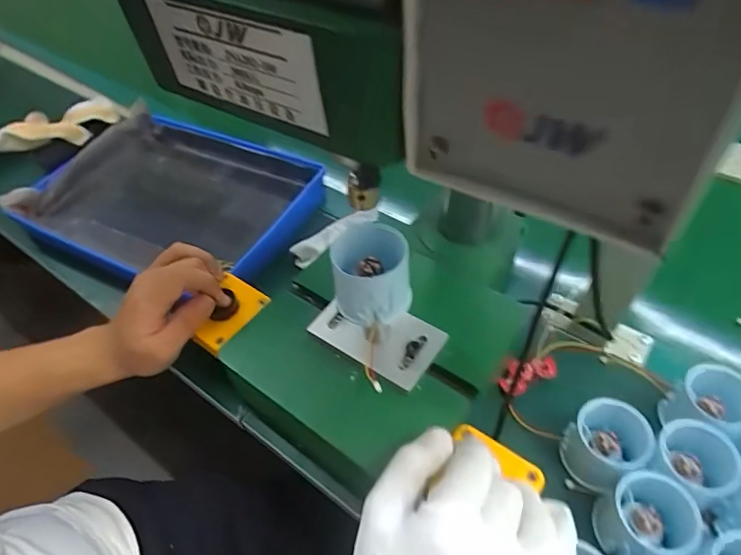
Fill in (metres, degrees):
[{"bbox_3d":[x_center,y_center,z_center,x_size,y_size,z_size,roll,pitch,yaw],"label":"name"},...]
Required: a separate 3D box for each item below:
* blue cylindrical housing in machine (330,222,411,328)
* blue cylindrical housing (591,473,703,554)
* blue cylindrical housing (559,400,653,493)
[{"bbox_3d":[0.001,-0.001,0.348,0.051,0.054,0.047,-2,49,2],"label":"blue cylindrical housing in machine"},{"bbox_3d":[0.189,0.166,0.341,0.061,0.048,0.053,-26,52,-18],"label":"blue cylindrical housing"},{"bbox_3d":[0.179,0.127,0.380,0.051,0.047,0.055,-2,49,2],"label":"blue cylindrical housing"}]

